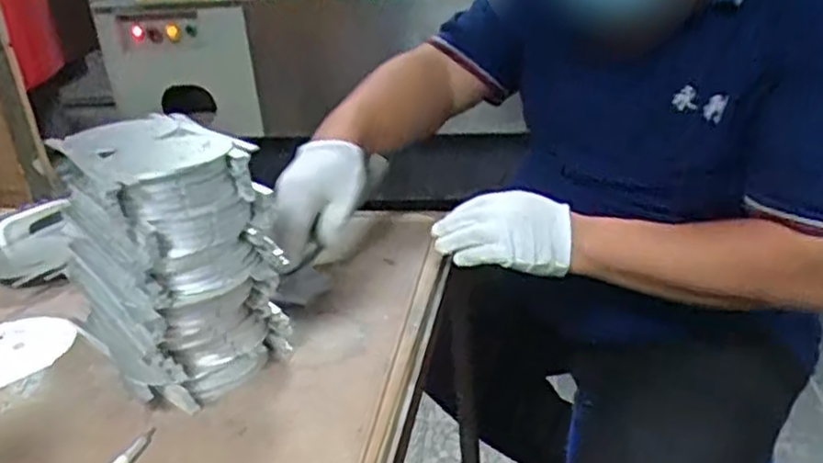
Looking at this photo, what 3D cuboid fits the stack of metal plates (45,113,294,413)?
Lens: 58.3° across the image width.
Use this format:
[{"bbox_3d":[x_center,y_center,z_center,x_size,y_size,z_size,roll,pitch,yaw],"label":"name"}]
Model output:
[{"bbox_3d":[-0.214,0.016,0.636,0.130,0.191,0.198,-24,32,-34],"label":"stack of metal plates"}]

